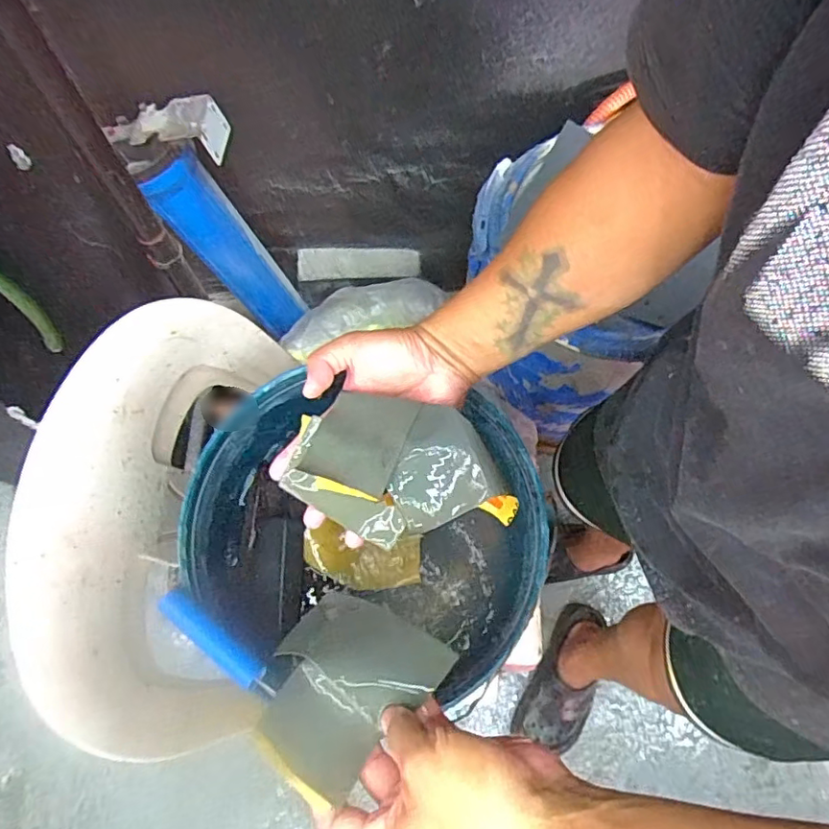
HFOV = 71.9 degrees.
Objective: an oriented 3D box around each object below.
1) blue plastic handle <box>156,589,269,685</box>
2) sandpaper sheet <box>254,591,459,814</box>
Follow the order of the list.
[{"bbox_3d":[-0.150,0.163,0.417,0.094,0.011,0.019,34,75,12],"label":"blue plastic handle"},{"bbox_3d":[-0.049,0.178,0.385,0.102,0.015,0.122,31,47,24],"label":"sandpaper sheet"}]

